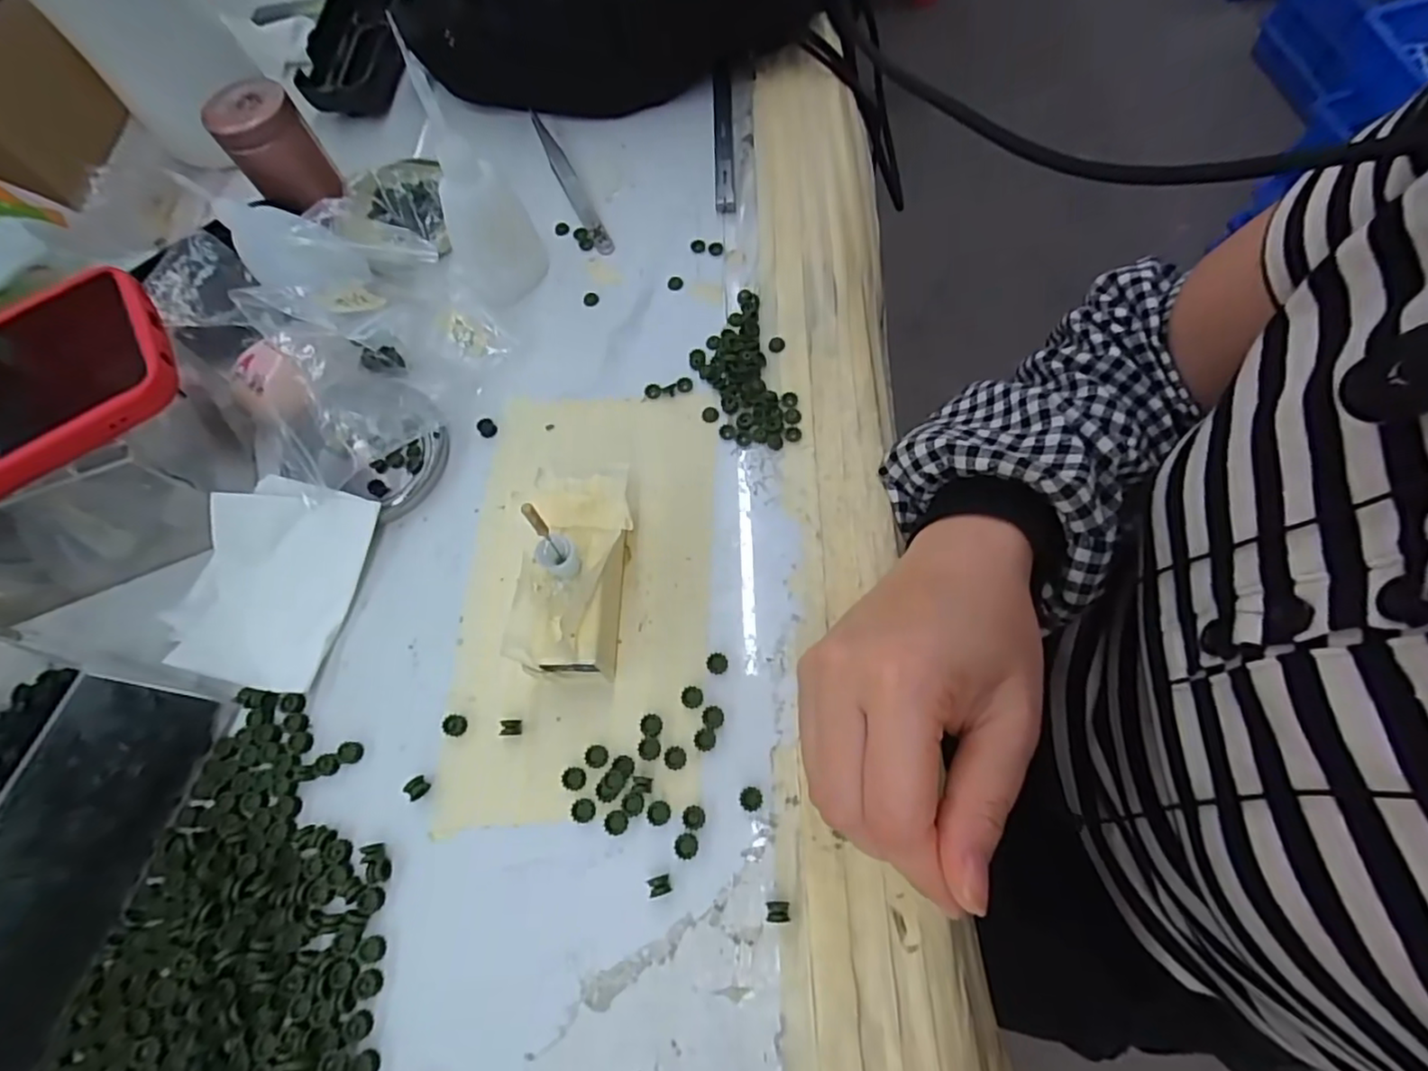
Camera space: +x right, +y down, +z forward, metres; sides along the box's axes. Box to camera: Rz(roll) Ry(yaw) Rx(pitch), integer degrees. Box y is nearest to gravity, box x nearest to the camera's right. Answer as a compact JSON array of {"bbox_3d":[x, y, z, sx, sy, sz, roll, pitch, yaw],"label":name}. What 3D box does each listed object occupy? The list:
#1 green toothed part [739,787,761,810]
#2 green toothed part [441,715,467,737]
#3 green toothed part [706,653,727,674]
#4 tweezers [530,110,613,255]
[{"bbox_3d":[0.014,0.101,0.241,0.008,0.004,0.008,0,67,3],"label":"green toothed part"},{"bbox_3d":[-0.108,0.079,0.260,0.009,0.006,0.009,-1,67,3],"label":"green toothed part"},{"bbox_3d":[0.001,0.053,0.262,0.009,0.004,0.008,-19,68,-5],"label":"green toothed part"},{"bbox_3d":[-0.089,-0.216,0.378,0.011,0.004,0.131,-25,68,-7],"label":"tweezers"}]

